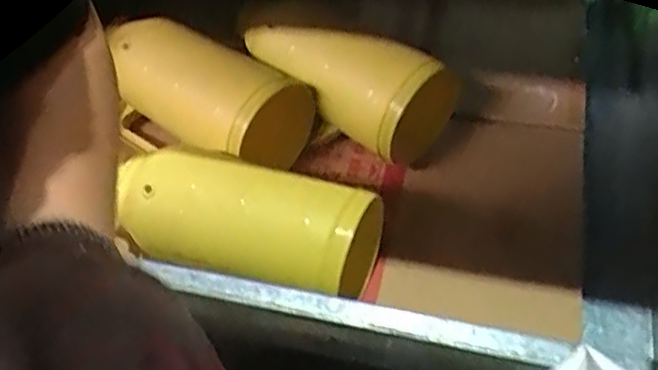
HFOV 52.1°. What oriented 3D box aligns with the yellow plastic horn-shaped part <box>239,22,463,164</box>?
[{"bbox_3d":[0.025,-0.161,1.032,0.294,0.156,0.159,20,31,29],"label":"yellow plastic horn-shaped part"}]

